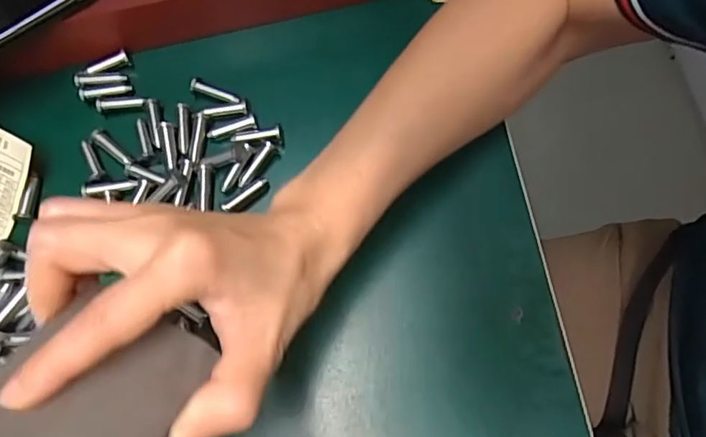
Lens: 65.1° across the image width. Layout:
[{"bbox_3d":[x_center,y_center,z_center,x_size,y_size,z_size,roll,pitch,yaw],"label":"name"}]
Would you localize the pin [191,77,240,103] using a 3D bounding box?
[{"bbox_3d":[-0.083,-0.076,0.331,0.032,0.004,0.006,19,70,9],"label":"pin"}]

